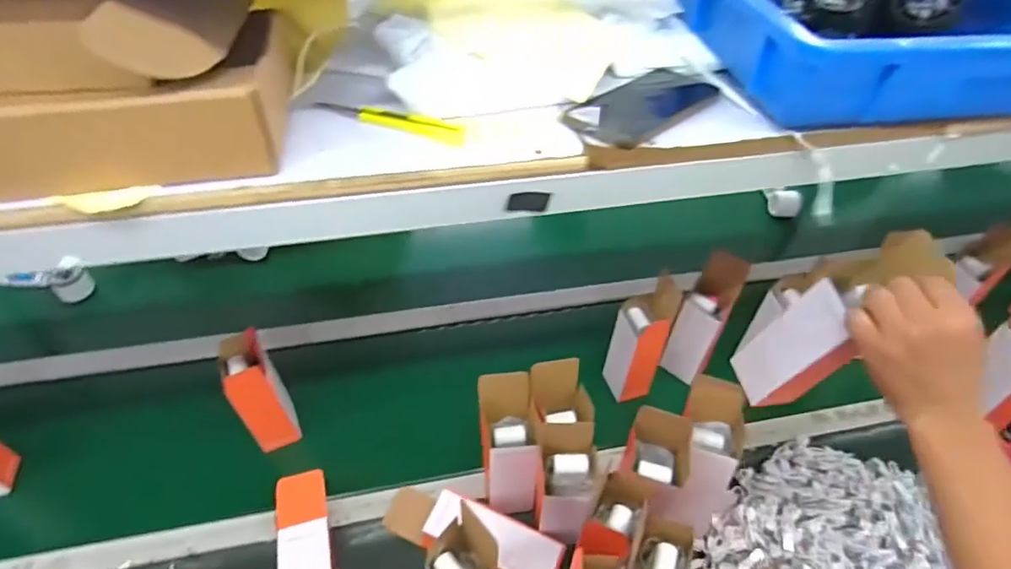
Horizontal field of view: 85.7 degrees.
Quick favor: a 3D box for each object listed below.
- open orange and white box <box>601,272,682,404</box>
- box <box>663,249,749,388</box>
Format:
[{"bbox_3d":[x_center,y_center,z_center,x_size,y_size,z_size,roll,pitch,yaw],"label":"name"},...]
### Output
[{"bbox_3d":[0.209,0.086,0.860,0.066,0.220,0.082,-13,48,-14],"label":"open orange and white box"},{"bbox_3d":[0.320,0.061,0.892,0.077,0.242,0.068,26,51,21],"label":"box"}]

